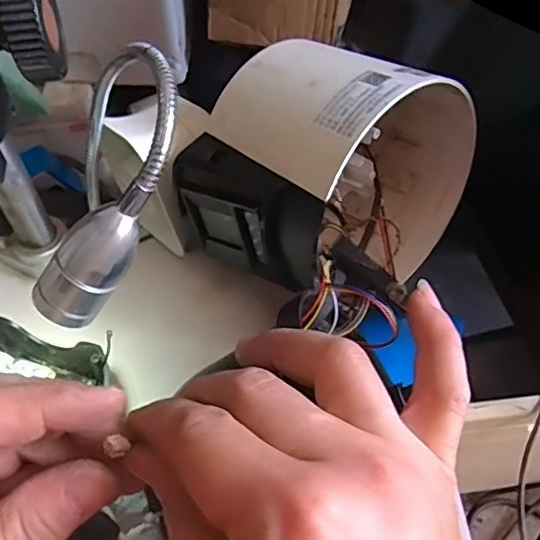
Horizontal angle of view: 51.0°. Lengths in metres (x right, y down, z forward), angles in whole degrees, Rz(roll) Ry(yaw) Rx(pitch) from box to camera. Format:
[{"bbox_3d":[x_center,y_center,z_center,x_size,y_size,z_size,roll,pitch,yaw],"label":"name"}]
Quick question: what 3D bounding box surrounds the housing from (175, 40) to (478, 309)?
[{"bbox_3d":[0.038,-0.063,0.342,0.153,0.132,0.113,-38,60,-24],"label":"housing"}]

